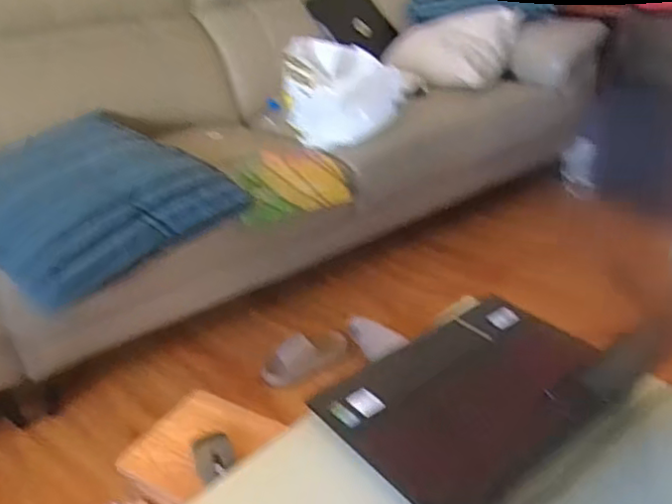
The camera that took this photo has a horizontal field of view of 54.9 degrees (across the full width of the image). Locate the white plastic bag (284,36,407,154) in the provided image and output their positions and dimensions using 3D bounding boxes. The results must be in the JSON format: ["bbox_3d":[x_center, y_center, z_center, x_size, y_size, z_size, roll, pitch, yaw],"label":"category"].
[{"bbox_3d":[0.028,-0.412,1.687,0.320,0.218,0.167,-1,29,4],"label":"white plastic bag"}]

